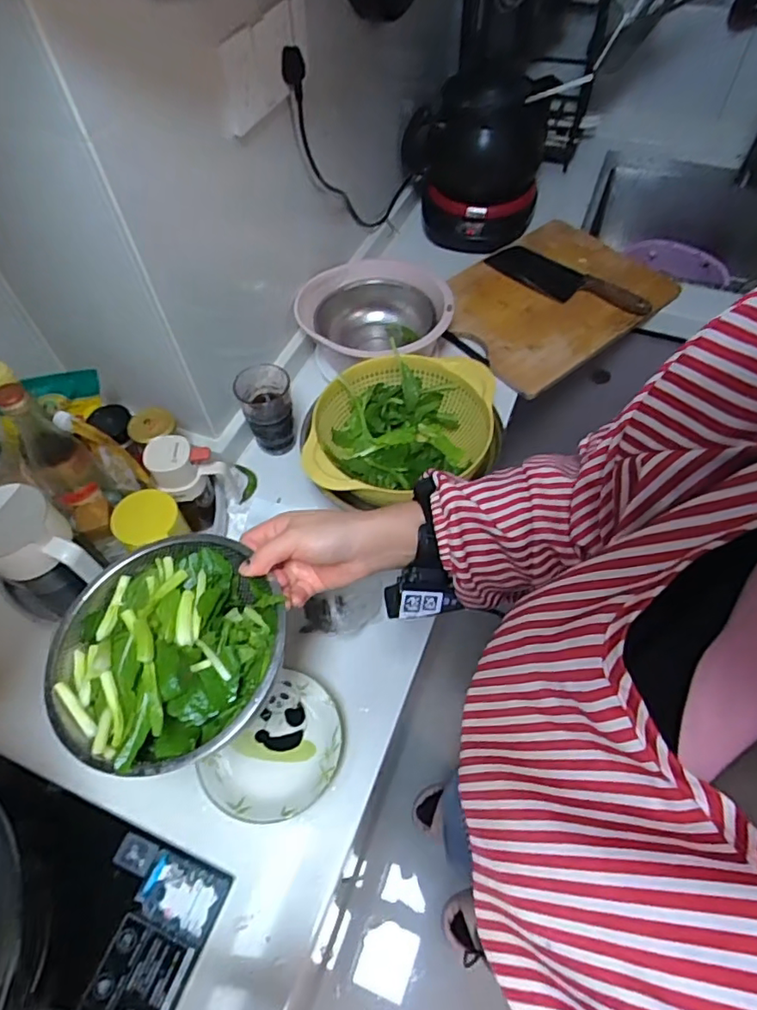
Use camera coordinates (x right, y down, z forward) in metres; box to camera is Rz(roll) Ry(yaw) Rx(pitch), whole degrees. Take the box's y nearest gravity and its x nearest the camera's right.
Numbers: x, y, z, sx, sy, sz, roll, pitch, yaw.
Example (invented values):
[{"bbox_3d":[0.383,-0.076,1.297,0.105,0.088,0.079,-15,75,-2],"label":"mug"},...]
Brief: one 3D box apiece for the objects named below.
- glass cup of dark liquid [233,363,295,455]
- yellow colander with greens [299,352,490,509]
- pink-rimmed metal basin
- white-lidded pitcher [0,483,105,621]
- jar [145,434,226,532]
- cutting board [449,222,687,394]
[{"bbox_3d":[-0.158,-0.134,0.826,0.071,0.112,0.078,-1,56,1],"label":"glass cup of dark liquid"},{"bbox_3d":[0.032,-0.094,0.789,0.240,0.089,0.227,4,57,4],"label":"yellow colander with greens"},{"bbox_3d":[-0.002,-0.271,0.907,0.218,0.119,0.204,-1,56,1],"label":"pink-rimmed metal basin"},{"bbox_3d":[-0.352,0.072,0.620,0.116,0.177,0.089,30,62,19],"label":"white-lidded pitcher"},{"bbox_3d":[-0.240,-0.031,0.733,0.078,0.134,0.062,-36,62,-20],"label":"jar"},{"bbox_3d":[0.294,-0.365,1.005,0.414,0.027,0.287,-35,62,-20],"label":"cutting board"}]

